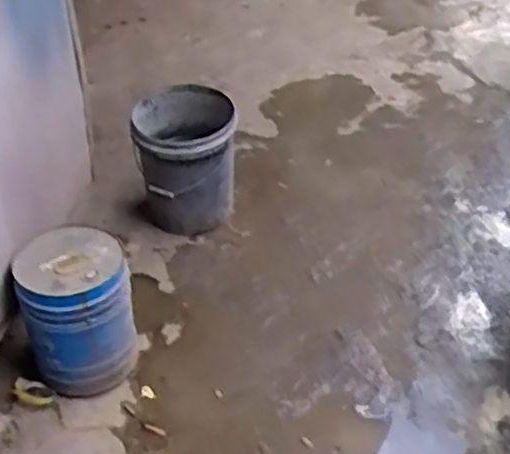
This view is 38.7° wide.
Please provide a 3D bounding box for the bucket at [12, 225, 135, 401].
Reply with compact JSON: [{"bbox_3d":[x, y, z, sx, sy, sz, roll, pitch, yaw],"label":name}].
[{"bbox_3d":[-0.442,0.201,1.833,0.247,0.397,0.270,2,42,-1],"label":"bucket"}]

